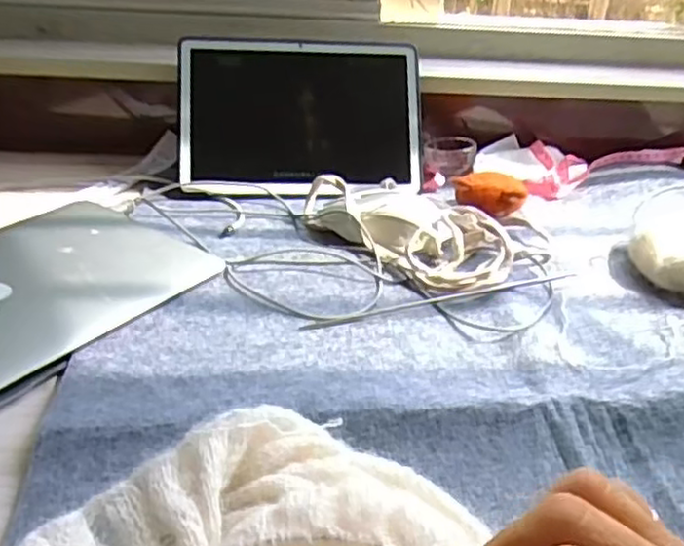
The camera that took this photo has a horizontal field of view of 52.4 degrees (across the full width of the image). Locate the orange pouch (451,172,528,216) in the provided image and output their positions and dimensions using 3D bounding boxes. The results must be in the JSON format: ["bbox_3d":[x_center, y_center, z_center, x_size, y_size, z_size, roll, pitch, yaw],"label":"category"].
[{"bbox_3d":[0.135,-0.072,0.647,0.063,0.037,0.034,5,31,2],"label":"orange pouch"}]

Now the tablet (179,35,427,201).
[{"bbox_3d":[-0.040,-0.157,0.696,0.239,0.160,0.012,0,-7,-5],"label":"tablet"}]

